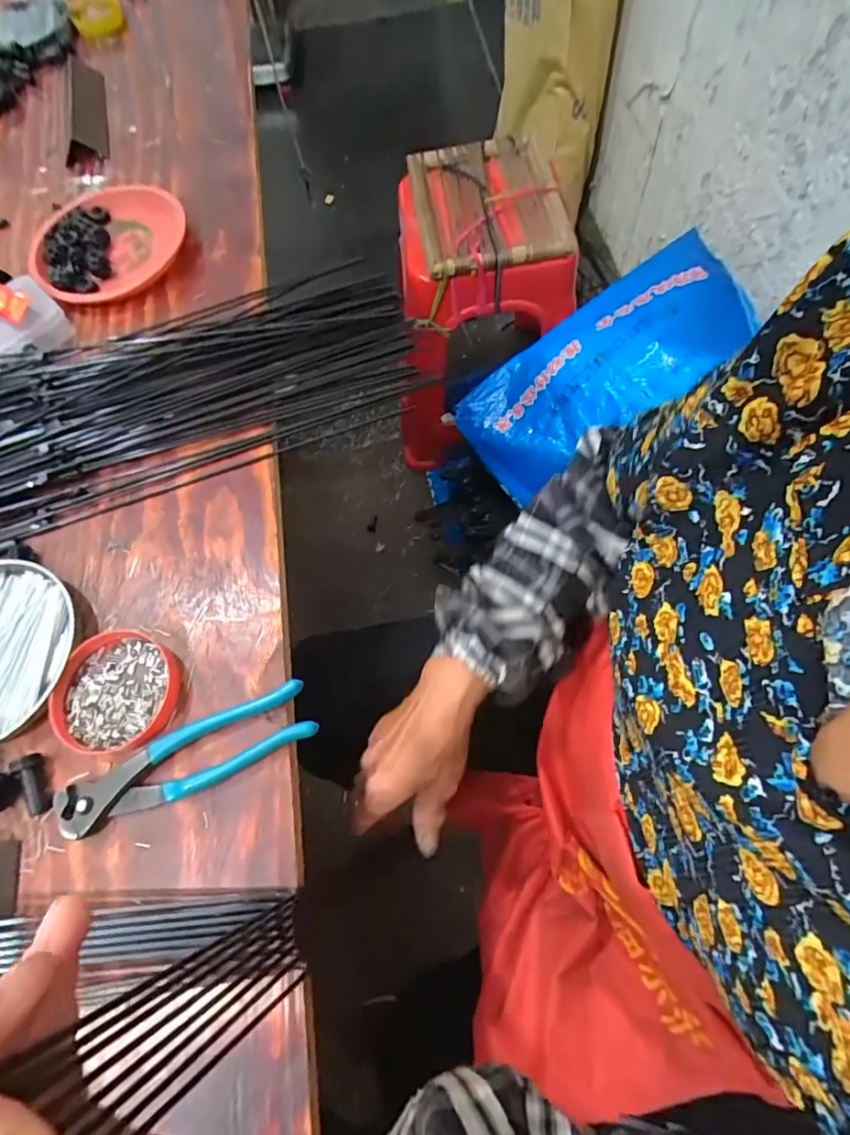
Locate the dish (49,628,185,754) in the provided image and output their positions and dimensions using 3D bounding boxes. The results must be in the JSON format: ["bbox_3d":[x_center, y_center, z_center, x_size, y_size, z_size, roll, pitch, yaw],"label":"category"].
[{"bbox_3d":[-0.209,0.084,0.358,0.079,0.010,0.078,-2,68,4],"label":"dish"}]

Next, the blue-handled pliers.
[{"bbox_3d":[-0.151,0.124,0.339,0.163,0.013,0.039,-24,68,-6],"label":"blue-handled pliers"}]

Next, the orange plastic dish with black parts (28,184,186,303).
[{"bbox_3d":[-0.320,-0.336,0.535,0.150,0.020,0.155,-2,68,4],"label":"orange plastic dish with black parts"}]

